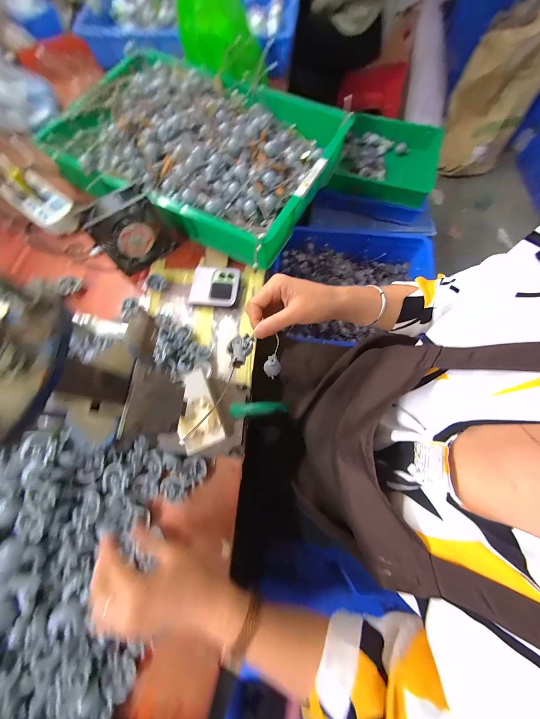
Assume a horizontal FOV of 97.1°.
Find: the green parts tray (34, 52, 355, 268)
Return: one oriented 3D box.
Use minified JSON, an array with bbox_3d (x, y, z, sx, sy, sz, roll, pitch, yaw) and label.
[{"bbox_3d":[-0.165,-0.466,0.501,0.600,0.064,0.397,30,77,10],"label":"green parts tray"}]

